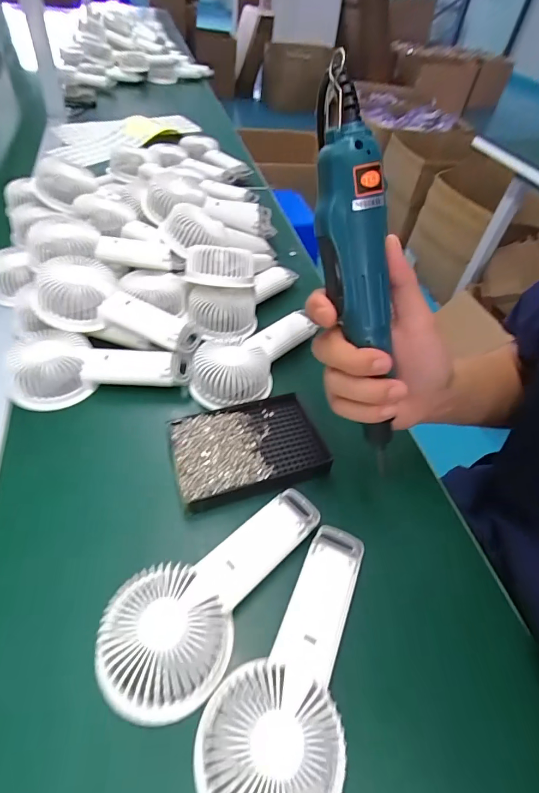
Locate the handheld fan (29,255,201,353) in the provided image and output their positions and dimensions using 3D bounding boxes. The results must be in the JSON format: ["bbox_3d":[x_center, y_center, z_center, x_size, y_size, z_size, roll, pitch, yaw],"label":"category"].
[{"bbox_3d":[-0.166,-0.100,0.451,0.179,0.042,0.080,20,48,-9],"label":"handheld fan"}]

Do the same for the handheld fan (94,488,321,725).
[{"bbox_3d":[-0.034,0.130,0.291,0.076,0.031,0.184,36,54,23],"label":"handheld fan"}]

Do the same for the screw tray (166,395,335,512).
[{"bbox_3d":[-0.019,0.047,0.383,0.141,0.019,0.094,-14,52,-18],"label":"screw tray"}]

